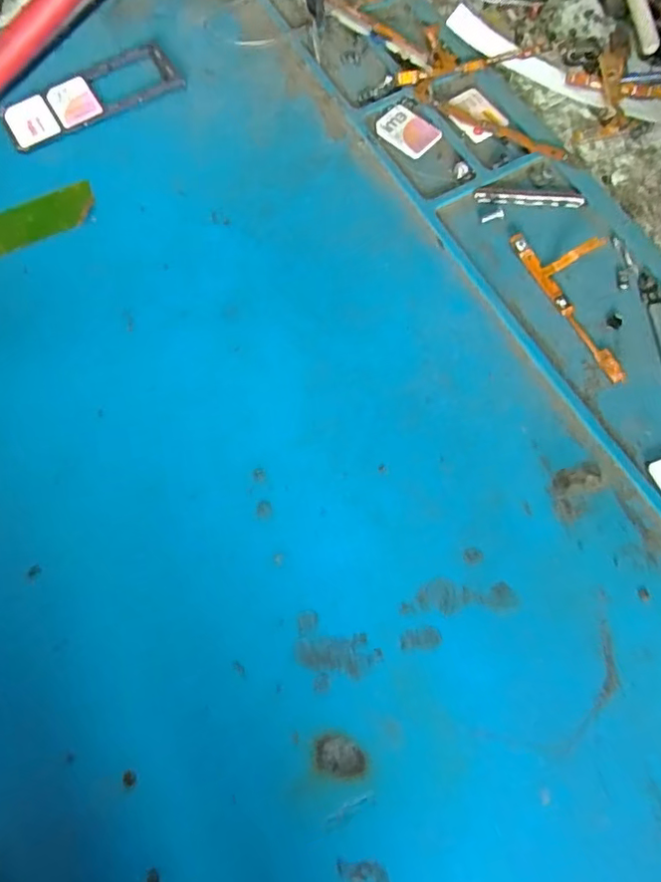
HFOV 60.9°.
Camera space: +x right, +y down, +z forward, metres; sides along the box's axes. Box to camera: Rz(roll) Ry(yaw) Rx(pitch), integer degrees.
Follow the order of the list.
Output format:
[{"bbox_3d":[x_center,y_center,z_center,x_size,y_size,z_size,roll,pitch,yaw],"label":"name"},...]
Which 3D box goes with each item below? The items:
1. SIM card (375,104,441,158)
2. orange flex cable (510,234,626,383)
[{"bbox_3d":[0.016,-0.064,0.116,0.012,0.004,0.009,44,83,12],"label":"SIM card"},{"bbox_3d":[0.047,-0.028,0.103,0.014,0.004,0.032,-27,72,-9],"label":"orange flex cable"}]

